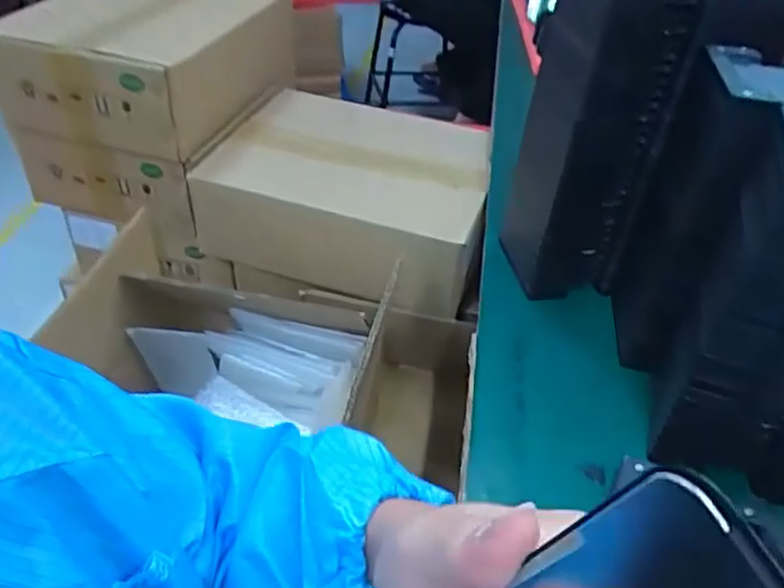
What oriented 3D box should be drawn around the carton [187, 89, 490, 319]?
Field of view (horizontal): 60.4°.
[{"bbox_3d":[-0.049,-0.165,1.070,0.431,0.164,0.349,15,38,11],"label":"carton"}]

